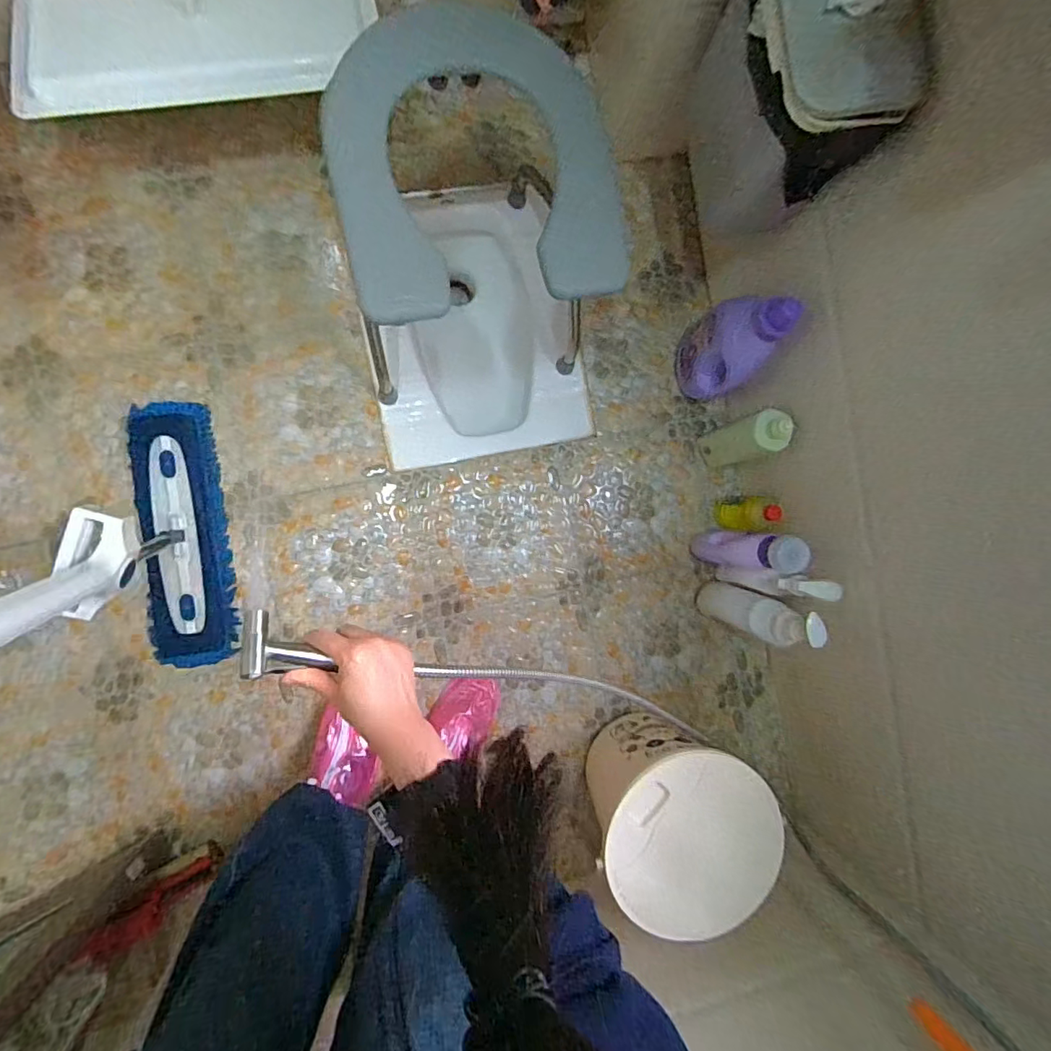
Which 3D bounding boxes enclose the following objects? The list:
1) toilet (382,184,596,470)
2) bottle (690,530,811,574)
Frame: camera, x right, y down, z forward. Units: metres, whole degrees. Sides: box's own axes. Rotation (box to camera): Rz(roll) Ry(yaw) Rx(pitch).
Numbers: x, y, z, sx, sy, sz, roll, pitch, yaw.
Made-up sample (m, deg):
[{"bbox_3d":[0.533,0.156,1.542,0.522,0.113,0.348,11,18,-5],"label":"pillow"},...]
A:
[{"bbox_3d":[-0.103,-0.387,1.092,0.423,0.265,0.490,-8,92,-10],"label":"toilet"},{"bbox_3d":[0.419,0.046,0.965,0.080,0.274,0.070,13,89,-10],"label":"bottle"}]

